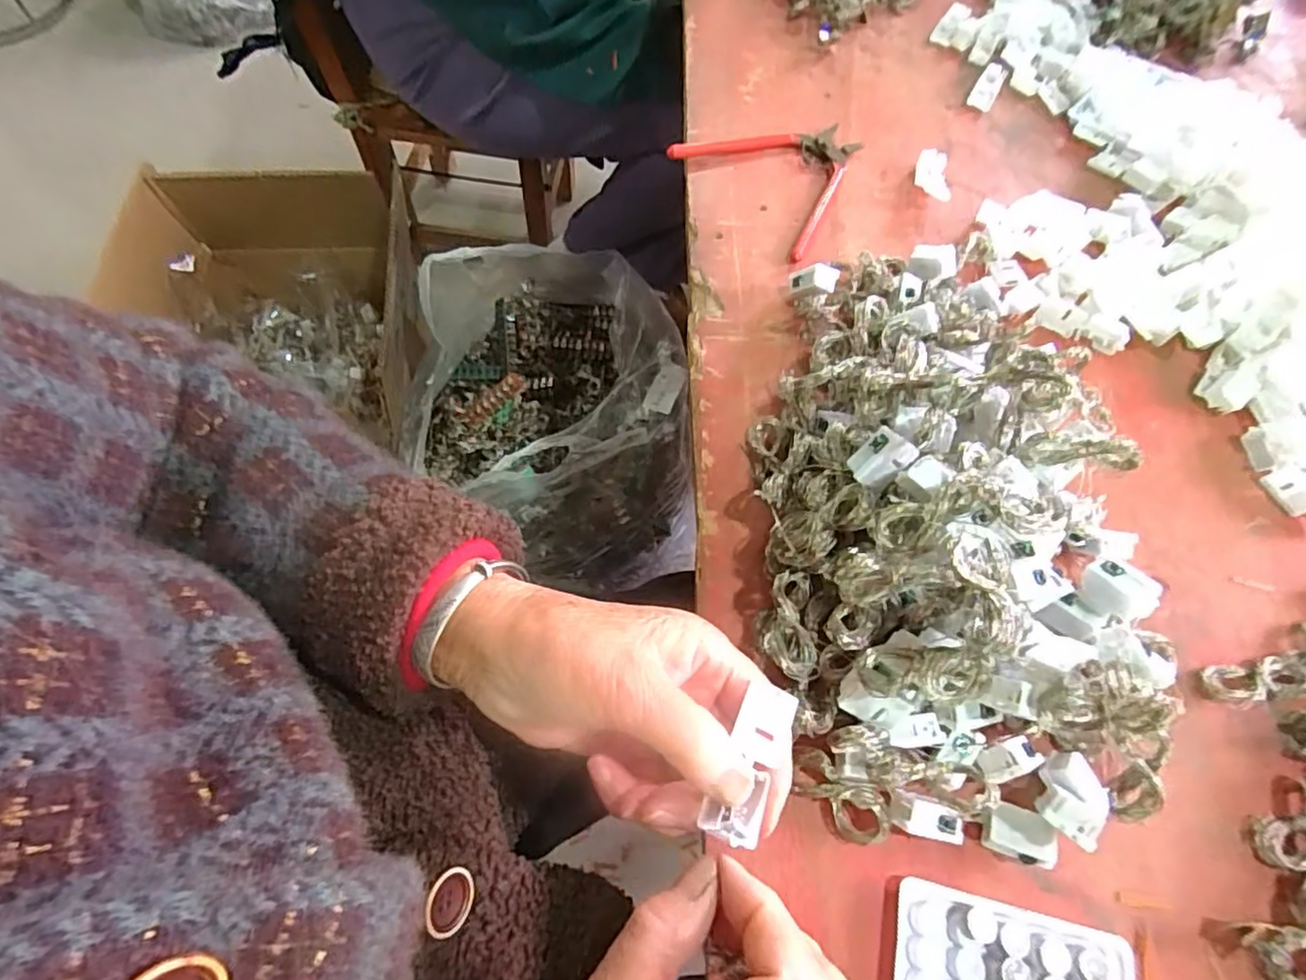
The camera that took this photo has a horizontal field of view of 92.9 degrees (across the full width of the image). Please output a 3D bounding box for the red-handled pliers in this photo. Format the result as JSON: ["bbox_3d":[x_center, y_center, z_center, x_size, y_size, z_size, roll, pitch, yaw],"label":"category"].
[{"bbox_3d":[0.102,-0.239,0.458,0.132,0.017,0.126,-40,71,-20],"label":"red-handled pliers"}]

